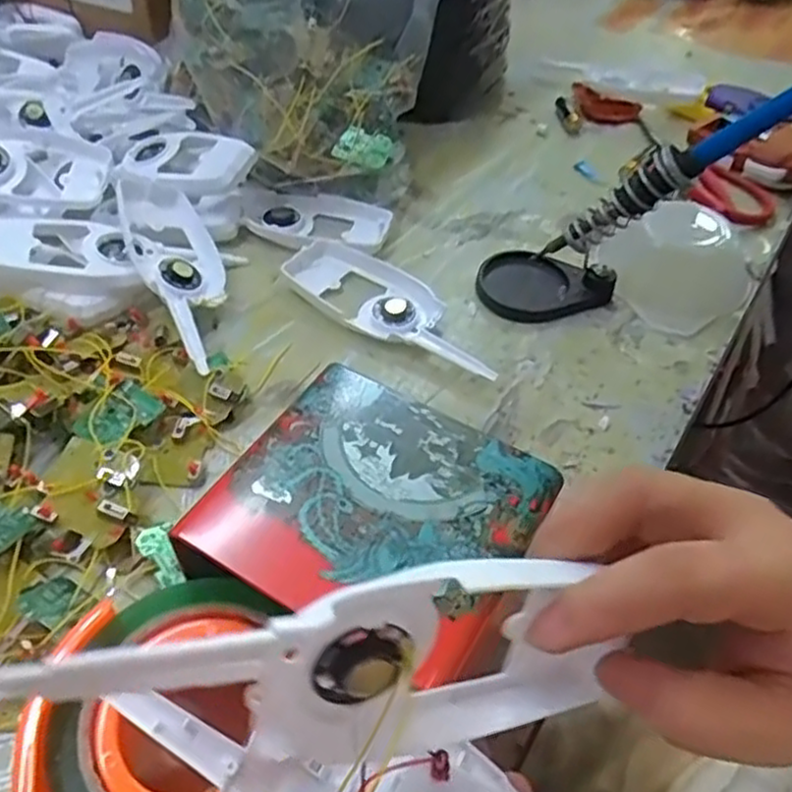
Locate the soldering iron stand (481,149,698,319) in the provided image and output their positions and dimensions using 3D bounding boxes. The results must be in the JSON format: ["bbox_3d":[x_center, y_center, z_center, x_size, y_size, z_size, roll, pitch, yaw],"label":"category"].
[{"bbox_3d":[0.113,-0.111,0.469,0.107,0.110,0.064,-4,48,-6],"label":"soldering iron stand"}]

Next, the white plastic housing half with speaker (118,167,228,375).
[{"bbox_3d":[-0.146,-0.096,0.481,0.054,0.026,0.198,-19,52,-20],"label":"white plastic housing half with speaker"}]

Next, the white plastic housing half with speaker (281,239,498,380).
[{"bbox_3d":[-0.001,-0.062,0.481,0.165,0.014,0.058,28,52,20],"label":"white plastic housing half with speaker"}]

